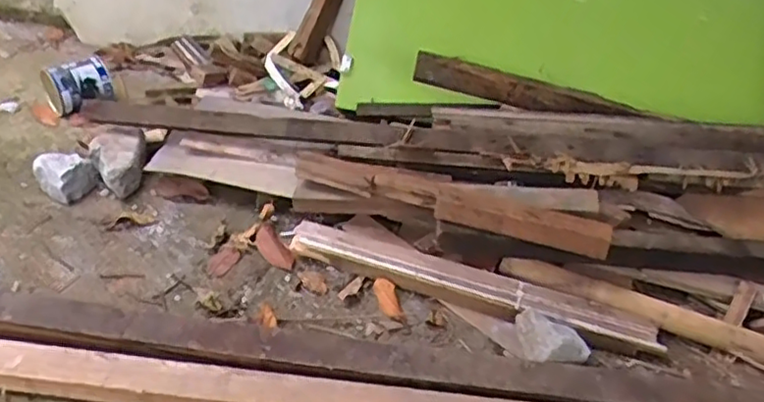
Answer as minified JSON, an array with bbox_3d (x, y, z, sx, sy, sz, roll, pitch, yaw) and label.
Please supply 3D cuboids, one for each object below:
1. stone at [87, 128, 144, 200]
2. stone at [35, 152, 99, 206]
[{"bbox_3d":[-0.536,-0.081,1.364,0.107,0.075,0.170,-9,39,-19],"label":"stone"},{"bbox_3d":[-0.616,-0.049,1.306,0.107,0.077,0.077,-16,42,-26],"label":"stone"}]

